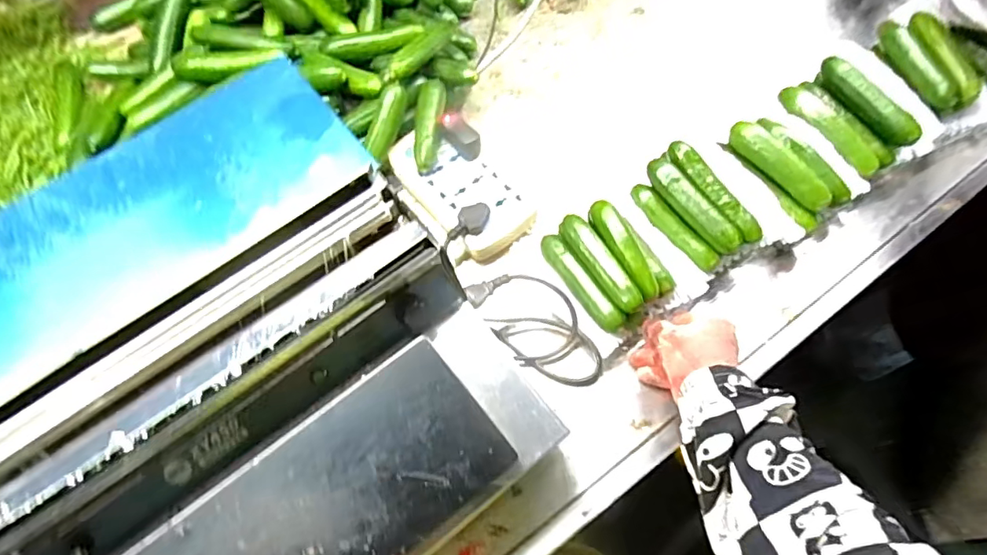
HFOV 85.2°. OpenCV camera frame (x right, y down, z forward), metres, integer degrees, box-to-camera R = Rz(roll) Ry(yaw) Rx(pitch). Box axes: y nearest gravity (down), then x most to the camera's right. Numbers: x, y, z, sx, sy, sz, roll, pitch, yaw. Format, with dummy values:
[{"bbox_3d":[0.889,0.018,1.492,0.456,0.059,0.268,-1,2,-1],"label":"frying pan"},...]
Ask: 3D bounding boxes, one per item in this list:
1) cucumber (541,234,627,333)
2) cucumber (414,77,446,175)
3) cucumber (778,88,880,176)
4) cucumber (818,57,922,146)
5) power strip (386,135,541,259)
[{"bbox_3d":[0.089,0.007,0.560,0.025,0.034,0.123,-31,68,-13],"label":"cucumber"},{"bbox_3d":[-0.077,-0.181,0.633,0.031,0.028,0.116,5,64,3],"label":"cucumber"},{"bbox_3d":[0.390,-0.175,0.625,0.028,0.027,0.138,-29,67,-12],"label":"cucumber"},{"bbox_3d":[0.428,-0.203,0.615,0.025,0.028,0.132,-29,67,-12],"label":"cucumber"},{"bbox_3d":[-0.037,-0.105,0.626,0.092,0.036,0.175,-38,69,-16],"label":"power strip"}]

